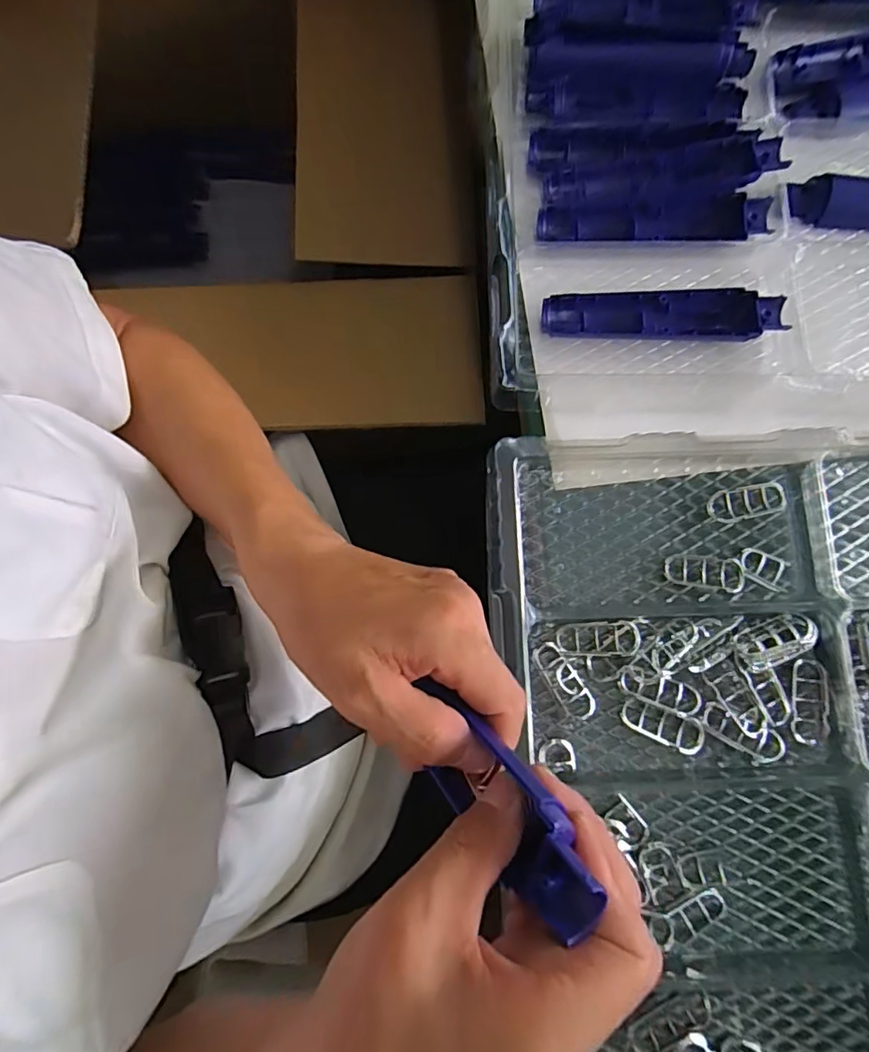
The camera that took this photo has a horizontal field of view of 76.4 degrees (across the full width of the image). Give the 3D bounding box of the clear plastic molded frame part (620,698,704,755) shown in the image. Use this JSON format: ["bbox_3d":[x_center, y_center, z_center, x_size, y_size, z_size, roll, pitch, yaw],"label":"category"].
[{"bbox_3d":[0.147,0.128,0.356,0.052,0.006,0.022,27,82,6],"label":"clear plastic molded frame part"}]

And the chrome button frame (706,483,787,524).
[{"bbox_3d":[0.214,-0.016,0.378,0.052,0.007,0.023,-11,80,-1],"label":"chrome button frame"}]

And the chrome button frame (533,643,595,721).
[{"bbox_3d":[0.084,0.101,0.360,0.020,0.008,0.052,-35,81,-5],"label":"chrome button frame"}]

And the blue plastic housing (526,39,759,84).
[{"bbox_3d":[0.158,-0.355,0.425,0.171,0.016,0.033,1,80,1],"label":"blue plastic housing"}]

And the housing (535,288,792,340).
[{"bbox_3d":[0.163,-0.152,0.400,0.166,0.015,0.038,3,80,1],"label":"housing"}]

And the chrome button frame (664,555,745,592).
[{"bbox_3d":[0.183,0.032,0.374,0.052,0.004,0.022,4,80,2],"label":"chrome button frame"}]

